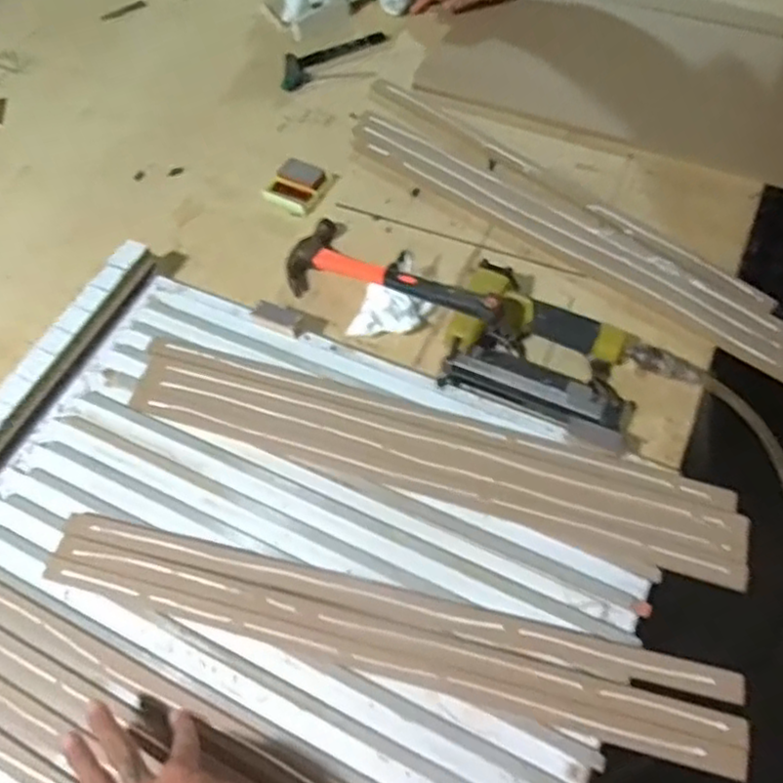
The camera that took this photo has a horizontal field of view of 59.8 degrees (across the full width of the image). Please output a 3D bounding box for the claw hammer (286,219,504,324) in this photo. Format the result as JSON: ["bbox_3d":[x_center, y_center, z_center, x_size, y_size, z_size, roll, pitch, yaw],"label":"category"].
[{"bbox_3d":[0.003,-0.124,0.738,0.267,0.026,0.104,22,64,29],"label":"claw hammer"}]

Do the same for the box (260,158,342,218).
[{"bbox_3d":[-0.117,-0.256,0.845,0.068,0.014,0.074,30,67,19],"label":"box"}]

